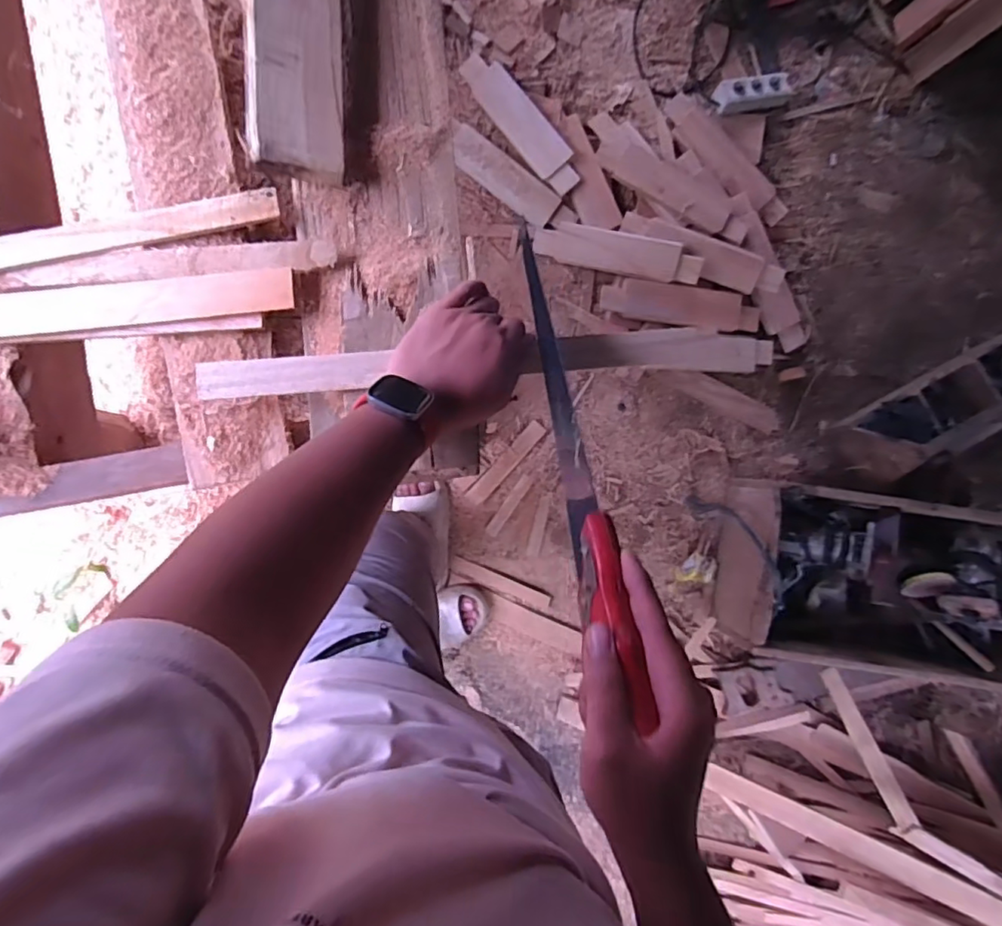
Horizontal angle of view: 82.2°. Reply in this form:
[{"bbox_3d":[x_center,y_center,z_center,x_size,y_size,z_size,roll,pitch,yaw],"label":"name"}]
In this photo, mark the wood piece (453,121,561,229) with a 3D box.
[{"bbox_3d":[0.004,-0.620,1.245,0.262,0.023,0.079,34,103,-12],"label":"wood piece"}]

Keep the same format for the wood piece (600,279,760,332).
[{"bbox_3d":[0.392,-0.345,1.257,0.341,0.018,0.081,8,104,1],"label":"wood piece"}]

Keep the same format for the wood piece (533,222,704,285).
[{"bbox_3d":[0.249,-0.454,1.236,0.354,0.022,0.083,14,110,10],"label":"wood piece"}]

